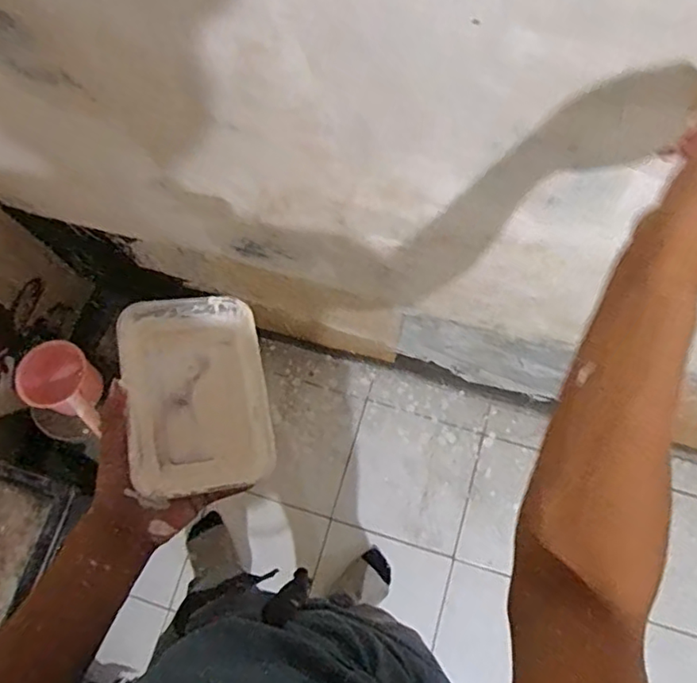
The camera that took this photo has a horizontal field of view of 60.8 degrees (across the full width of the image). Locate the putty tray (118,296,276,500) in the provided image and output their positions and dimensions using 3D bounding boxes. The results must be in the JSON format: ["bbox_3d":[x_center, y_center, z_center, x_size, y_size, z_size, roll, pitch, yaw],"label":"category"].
[{"bbox_3d":[-0.134,0.044,0.516,0.117,0.057,0.169,-11,72,-2],"label":"putty tray"}]

